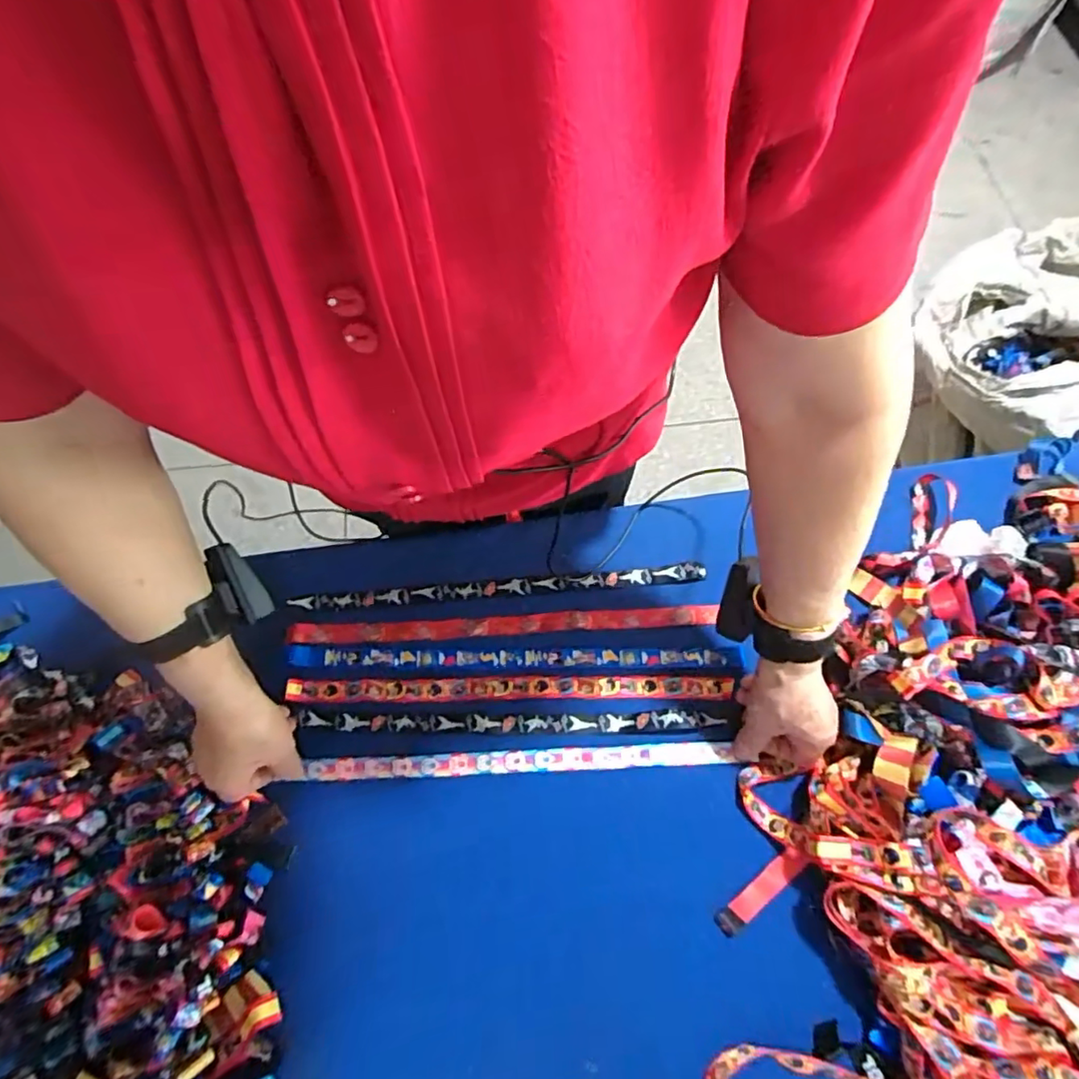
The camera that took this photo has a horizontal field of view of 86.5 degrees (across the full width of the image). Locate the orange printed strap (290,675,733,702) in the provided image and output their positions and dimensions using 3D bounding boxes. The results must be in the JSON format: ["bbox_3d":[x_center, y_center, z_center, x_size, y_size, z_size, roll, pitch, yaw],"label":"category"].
[{"bbox_3d":[-0.032,0.149,0.576,0.438,0.009,0.024,-1,67,2],"label":"orange printed strap"}]

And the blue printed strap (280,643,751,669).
[{"bbox_3d":[-0.024,0.121,0.587,0.461,0.009,0.024,-1,72,3],"label":"blue printed strap"}]

